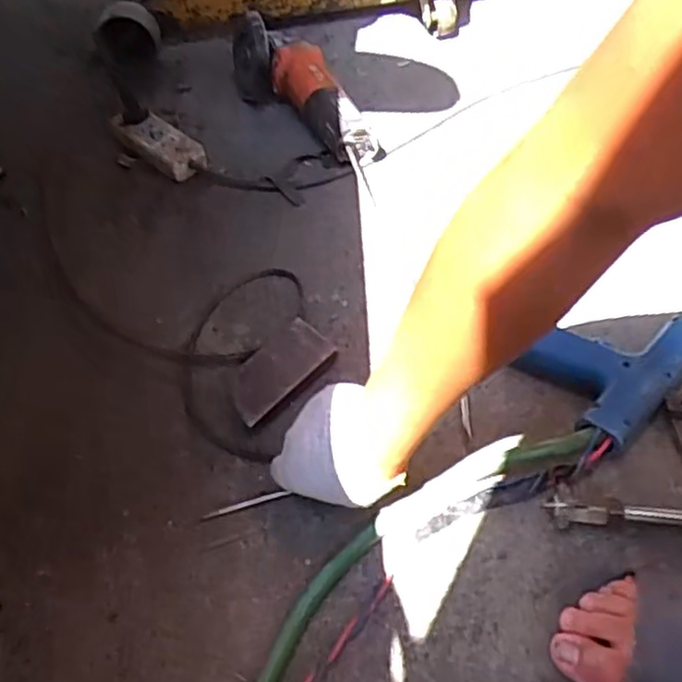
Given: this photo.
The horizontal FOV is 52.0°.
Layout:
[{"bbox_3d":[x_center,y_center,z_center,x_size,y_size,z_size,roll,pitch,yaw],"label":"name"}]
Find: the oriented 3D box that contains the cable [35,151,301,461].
[{"bbox_3d":[-0.216,-0.086,0.819,0.197,0.027,0.570,-39,57,-22],"label":"cable"}]

